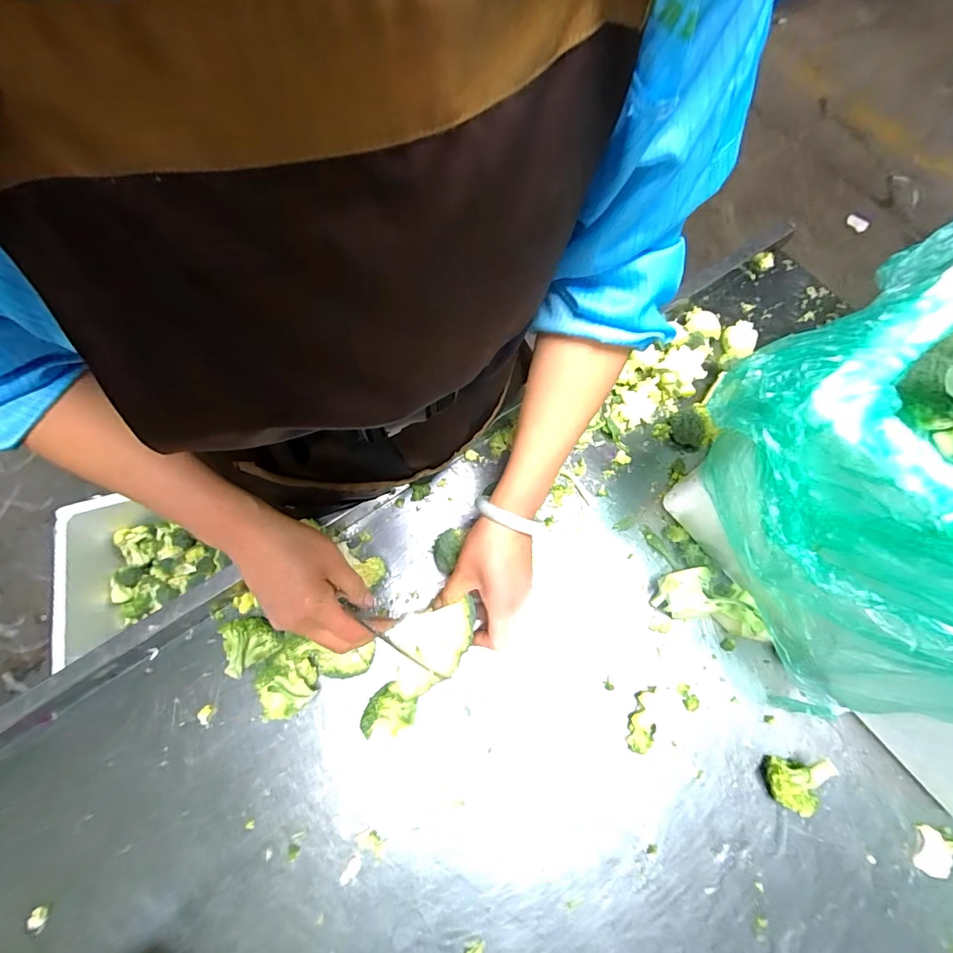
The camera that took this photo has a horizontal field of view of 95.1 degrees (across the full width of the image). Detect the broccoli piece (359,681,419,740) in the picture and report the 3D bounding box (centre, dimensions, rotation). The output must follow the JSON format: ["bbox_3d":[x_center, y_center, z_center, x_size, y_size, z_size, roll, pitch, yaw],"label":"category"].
[{"bbox_3d":[-0.084,0.232,0.428,0.044,0.043,0.046,26,70,8],"label":"broccoli piece"}]

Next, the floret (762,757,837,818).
[{"bbox_3d":[0.311,0.297,0.424,0.048,0.038,0.050,12,68,3],"label":"floret"}]

